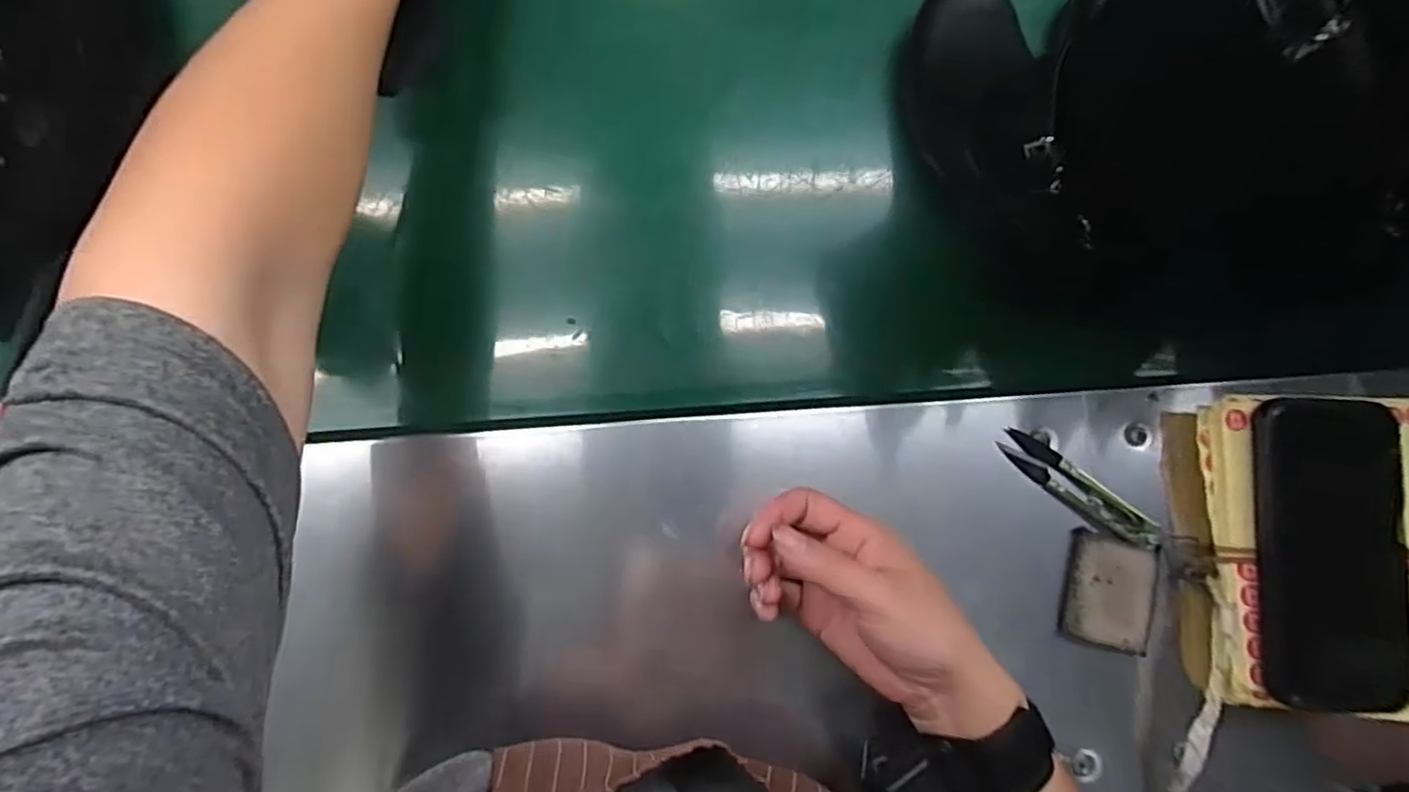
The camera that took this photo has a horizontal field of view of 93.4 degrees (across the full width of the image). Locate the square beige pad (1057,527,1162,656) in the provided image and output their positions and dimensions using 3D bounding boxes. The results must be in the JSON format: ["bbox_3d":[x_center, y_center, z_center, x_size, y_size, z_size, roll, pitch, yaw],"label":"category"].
[{"bbox_3d":[0.240,0.115,0.389,0.054,0.012,0.061,15,84,-3],"label":"square beige pad"}]

